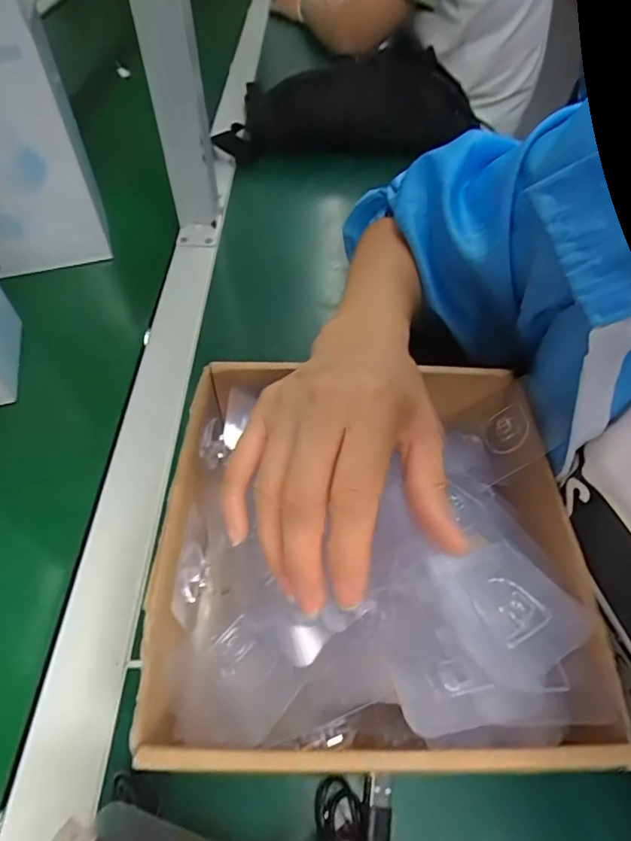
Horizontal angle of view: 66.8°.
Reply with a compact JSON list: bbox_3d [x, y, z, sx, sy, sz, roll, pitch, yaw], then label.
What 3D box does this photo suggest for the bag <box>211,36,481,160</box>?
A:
[{"bbox_3d":[0.035,-0.415,0.624,0.325,0.096,0.103,-14,53,-14],"label":"bag"}]

